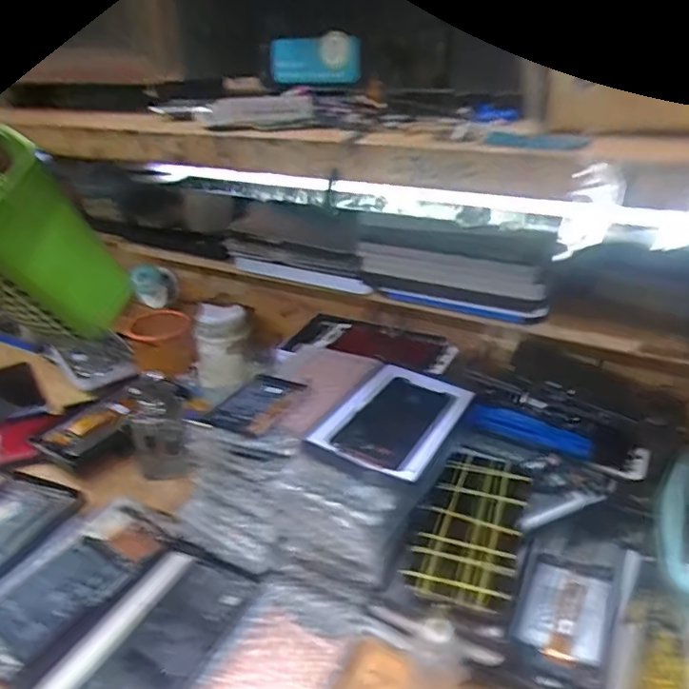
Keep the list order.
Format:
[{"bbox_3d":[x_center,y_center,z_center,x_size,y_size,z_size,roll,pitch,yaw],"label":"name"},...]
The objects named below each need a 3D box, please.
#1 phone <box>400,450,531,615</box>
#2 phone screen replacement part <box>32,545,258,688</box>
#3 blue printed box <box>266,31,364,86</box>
[{"bbox_3d":[0.107,0.148,0.469,0.077,0.017,0.162,10,29,20],"label":"phone"},{"bbox_3d":[-0.157,0.238,0.439,0.107,0.019,0.194,14,36,23],"label":"phone screen replacement part"},{"bbox_3d":[-0.018,-0.177,0.348,0.061,0.026,0.012,17,32,30],"label":"blue printed box"}]

